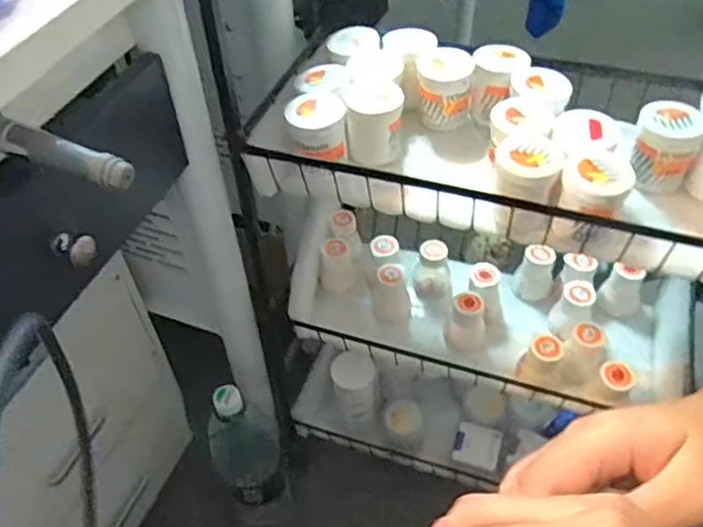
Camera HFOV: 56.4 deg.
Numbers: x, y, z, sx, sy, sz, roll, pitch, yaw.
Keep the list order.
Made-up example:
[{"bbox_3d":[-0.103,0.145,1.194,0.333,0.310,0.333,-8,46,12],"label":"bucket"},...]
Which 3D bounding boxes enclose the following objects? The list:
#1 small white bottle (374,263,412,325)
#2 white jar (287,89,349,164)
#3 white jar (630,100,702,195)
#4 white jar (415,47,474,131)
[{"bbox_3d":[0.051,0.039,0.826,0.048,0.069,0.046,-2,50,1],"label":"small white bottle"},{"bbox_3d":[-0.031,-0.127,0.628,0.055,0.053,0.063,-5,50,-2],"label":"white jar"},{"bbox_3d":[0.288,-0.106,0.609,0.053,0.070,0.052,-1,50,2],"label":"white jar"},{"bbox_3d":[0.096,-0.180,0.677,0.053,0.063,0.056,-1,50,2],"label":"white jar"}]

